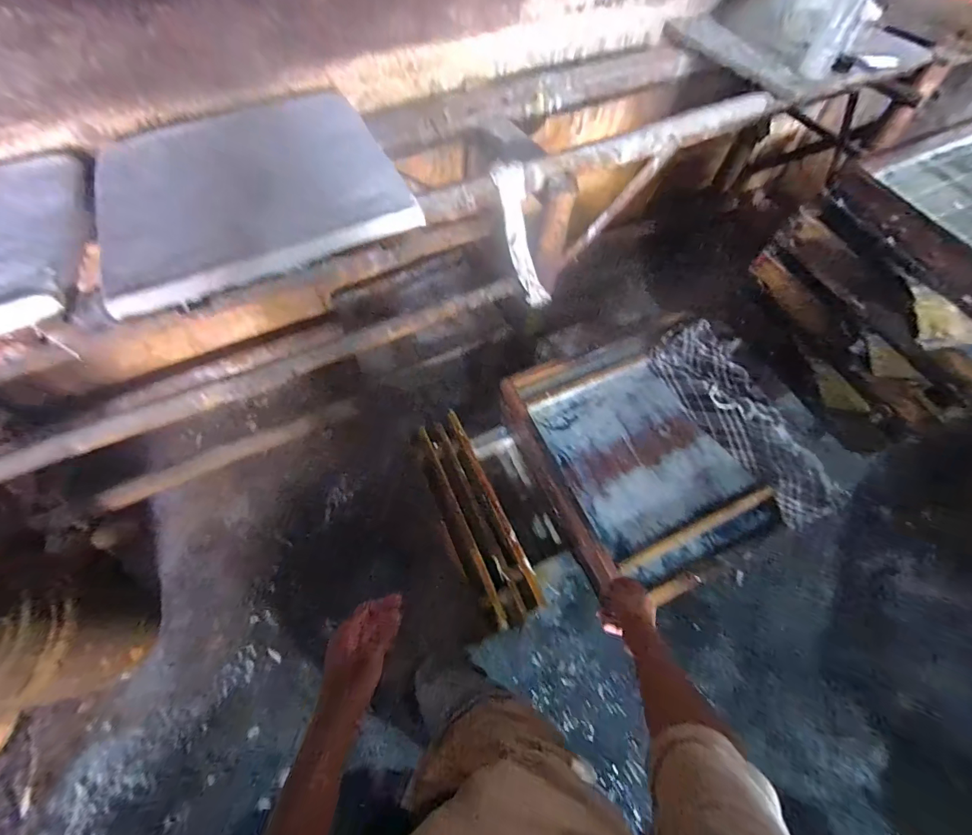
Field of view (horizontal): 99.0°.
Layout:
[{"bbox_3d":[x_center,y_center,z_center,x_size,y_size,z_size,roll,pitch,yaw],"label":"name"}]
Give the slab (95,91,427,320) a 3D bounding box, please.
[{"bbox_3d":[-0.452,-0.442,0.796,0.525,0.056,0.469,-26,67,-14],"label":"slab"}]

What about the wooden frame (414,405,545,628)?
[{"bbox_3d":[-0.037,0.229,0.965,0.148,0.061,0.496,-22,66,-12],"label":"wooden frame"}]

